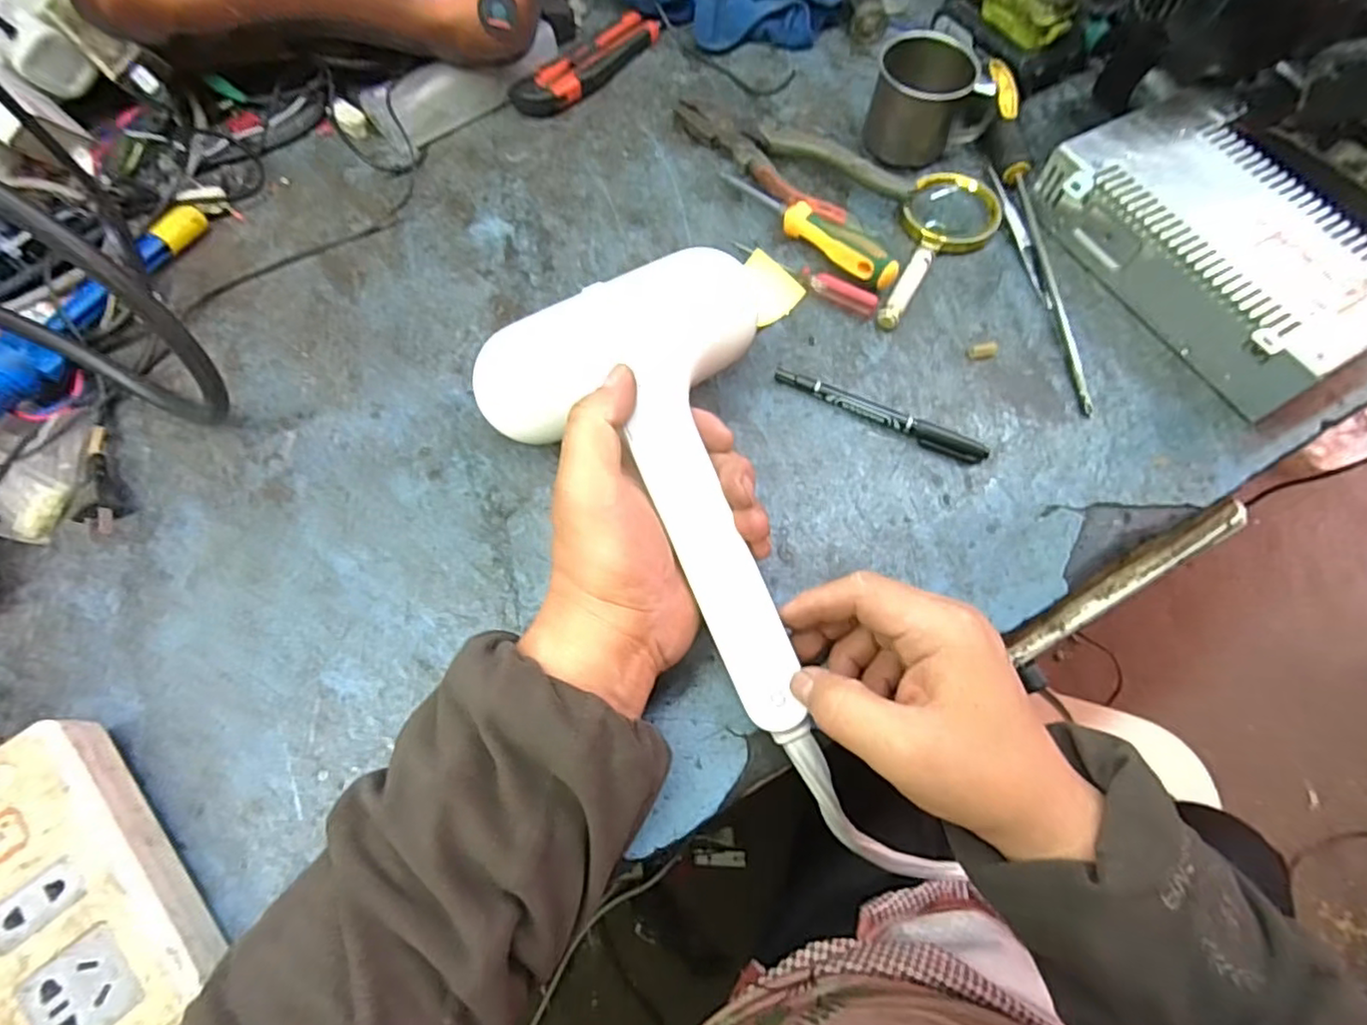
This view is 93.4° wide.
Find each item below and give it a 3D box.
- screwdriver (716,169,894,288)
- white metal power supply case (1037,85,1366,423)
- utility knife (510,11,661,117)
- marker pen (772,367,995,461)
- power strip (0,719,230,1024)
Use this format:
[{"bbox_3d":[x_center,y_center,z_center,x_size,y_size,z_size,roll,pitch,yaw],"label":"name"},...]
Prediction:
[{"bbox_3d":[0.084,-0.204,0.450,0.024,0.029,0.154,-37,72,-14],"label":"screwdriver"},{"bbox_3d":[0.357,-0.180,0.431,0.136,0.051,0.211,-28,70,-11],"label":"white metal power supply case"},{"bbox_3d":[-0.075,-0.362,0.520,0.038,0.019,0.137,41,73,15],"label":"utility knife"},{"bbox_3d":[0.122,-0.062,0.402,0.135,0.011,0.012,26,70,10],"label":"marker pen"},{"bbox_3d":[-0.267,0.167,0.285,0.072,0.044,0.147,-40,73,-15],"label":"power strip"}]

